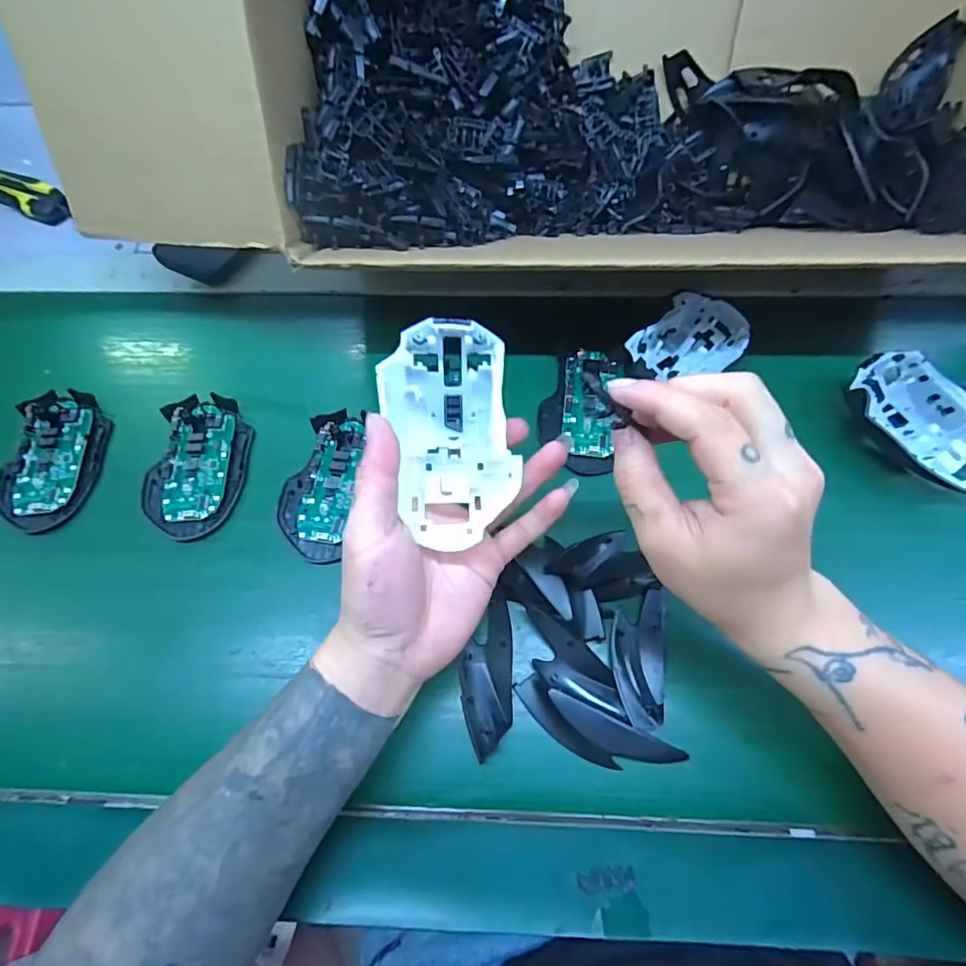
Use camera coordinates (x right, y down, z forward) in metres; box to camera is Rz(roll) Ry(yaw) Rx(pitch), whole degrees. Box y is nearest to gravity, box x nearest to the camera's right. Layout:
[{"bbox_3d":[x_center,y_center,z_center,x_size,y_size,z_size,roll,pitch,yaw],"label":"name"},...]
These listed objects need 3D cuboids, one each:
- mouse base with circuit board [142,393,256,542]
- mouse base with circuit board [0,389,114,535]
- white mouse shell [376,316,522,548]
[{"bbox_3d":[-0.219,-0.016,0.396,0.071,0.015,0.116,2,66,2],"label":"mouse base with circuit board"},{"bbox_3d":[-0.335,-0.021,0.401,0.070,0.014,0.116,3,66,2],"label":"mouse base with circuit board"},{"bbox_3d":[-0.017,-0.026,0.274,0.061,0.031,0.113,-7,89,-2],"label":"white mouse shell"}]

